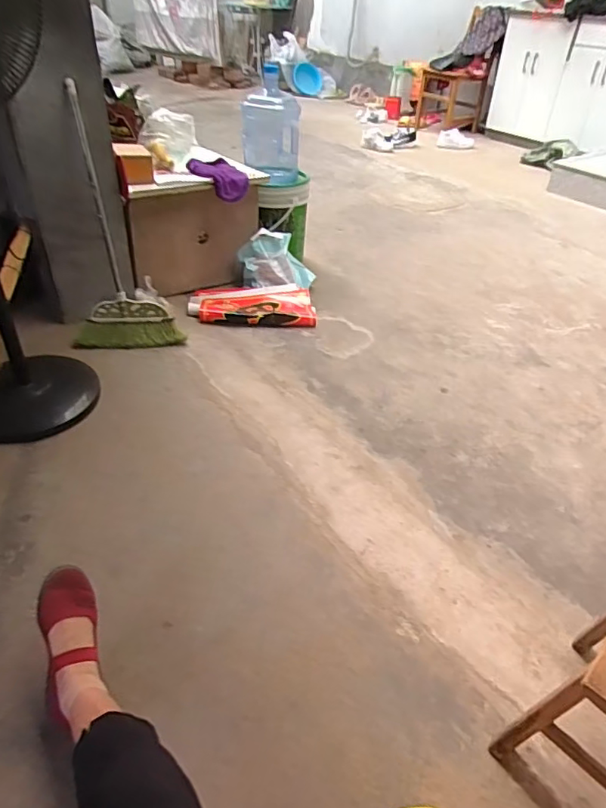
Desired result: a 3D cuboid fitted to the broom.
[{"bbox_3d":[-0.629,-0.509,1.702,0.353,0.780,0.204,-16,42,-23],"label":"broom"}]

